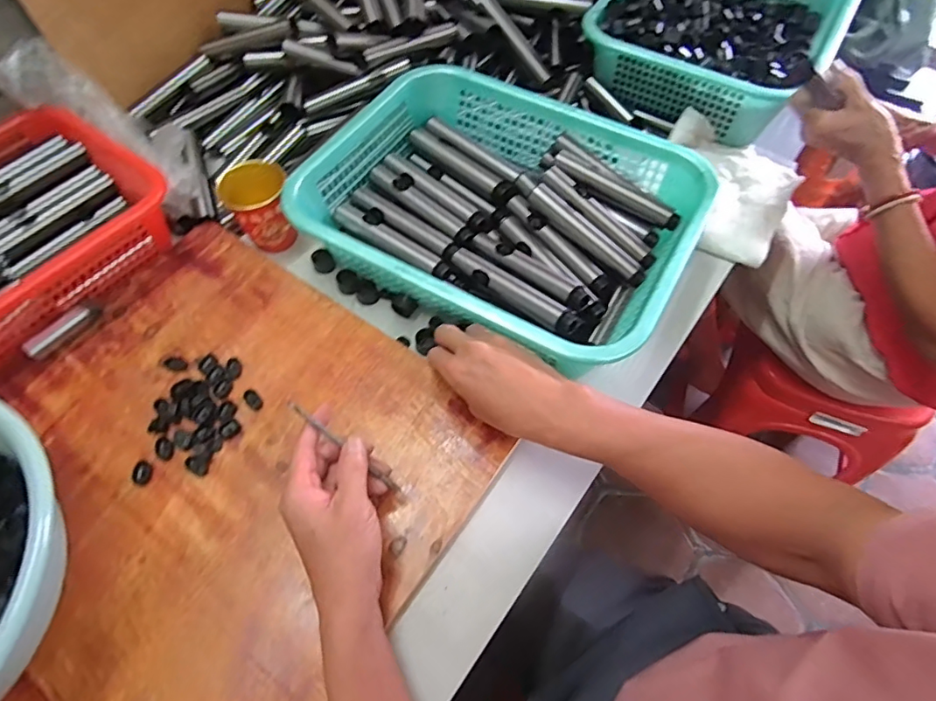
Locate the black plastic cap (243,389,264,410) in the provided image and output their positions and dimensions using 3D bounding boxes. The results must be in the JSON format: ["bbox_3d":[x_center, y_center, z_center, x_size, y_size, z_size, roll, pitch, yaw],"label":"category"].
[{"bbox_3d":[-0.208,0.047,0.504,0.013,0.008,0.022,-39,69,-20],"label":"black plastic cap"}]

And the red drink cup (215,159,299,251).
[{"bbox_3d":[-0.233,-0.162,0.589,0.065,0.080,0.064,0,62,-1],"label":"red drink cup"}]

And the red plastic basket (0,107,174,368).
[{"bbox_3d":[-0.505,-0.107,0.547,0.232,0.073,0.335,31,65,15],"label":"red plastic basket"}]

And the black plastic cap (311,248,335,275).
[{"bbox_3d":[-0.166,-0.102,0.597,0.022,0.019,0.021,0,62,-1],"label":"black plastic cap"}]

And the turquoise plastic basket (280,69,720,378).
[{"bbox_3d":[0.029,-0.154,0.564,0.379,0.076,0.292,28,65,13],"label":"turquoise plastic basket"}]

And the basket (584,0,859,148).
[{"bbox_3d":[0.350,-0.457,0.734,0.297,0.086,0.403,34,66,16],"label":"basket"}]

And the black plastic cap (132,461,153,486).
[{"bbox_3d":[-0.290,0.109,0.465,0.015,0.005,0.021,-9,62,-6],"label":"black plastic cap"}]

